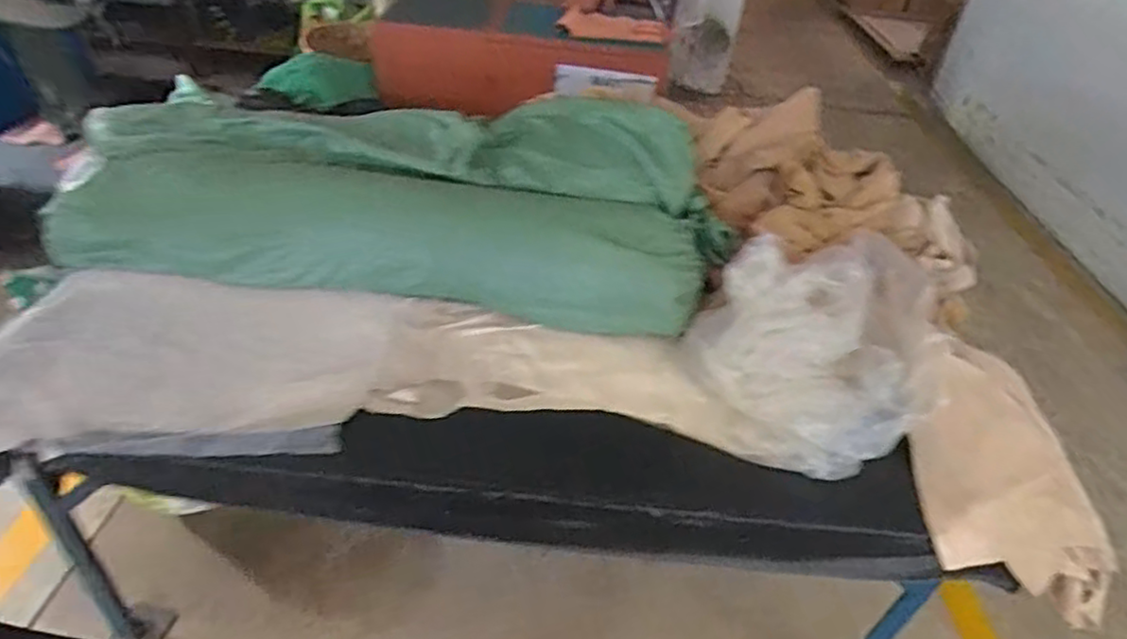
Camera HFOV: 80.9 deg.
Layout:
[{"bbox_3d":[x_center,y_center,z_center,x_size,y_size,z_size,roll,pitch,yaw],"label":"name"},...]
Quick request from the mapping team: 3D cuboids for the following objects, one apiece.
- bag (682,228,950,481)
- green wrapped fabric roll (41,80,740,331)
[{"bbox_3d":[0.433,0.021,1.068,0.423,0.188,0.340,-29,50,-36],"label":"bag"},{"bbox_3d":[-0.314,-0.261,1.222,1.164,0.218,0.441,7,38,1],"label":"green wrapped fabric roll"}]

